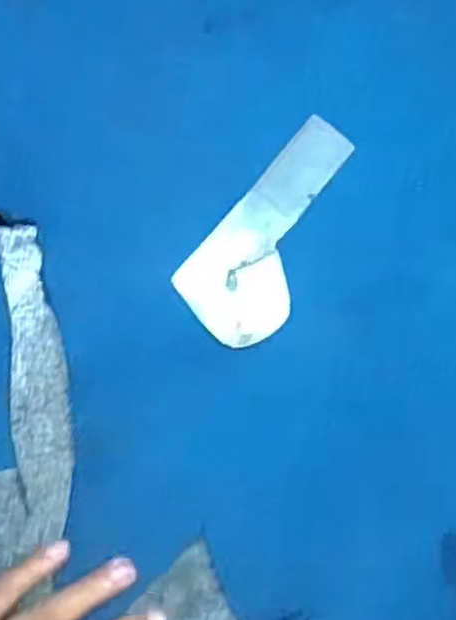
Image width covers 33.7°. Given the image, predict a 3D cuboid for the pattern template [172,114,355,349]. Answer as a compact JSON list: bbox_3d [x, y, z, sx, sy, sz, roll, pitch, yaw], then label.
[{"bbox_3d":[0.030,-0.043,0.433,0.061,0.004,0.135,41,79,-5],"label":"pattern template"}]

